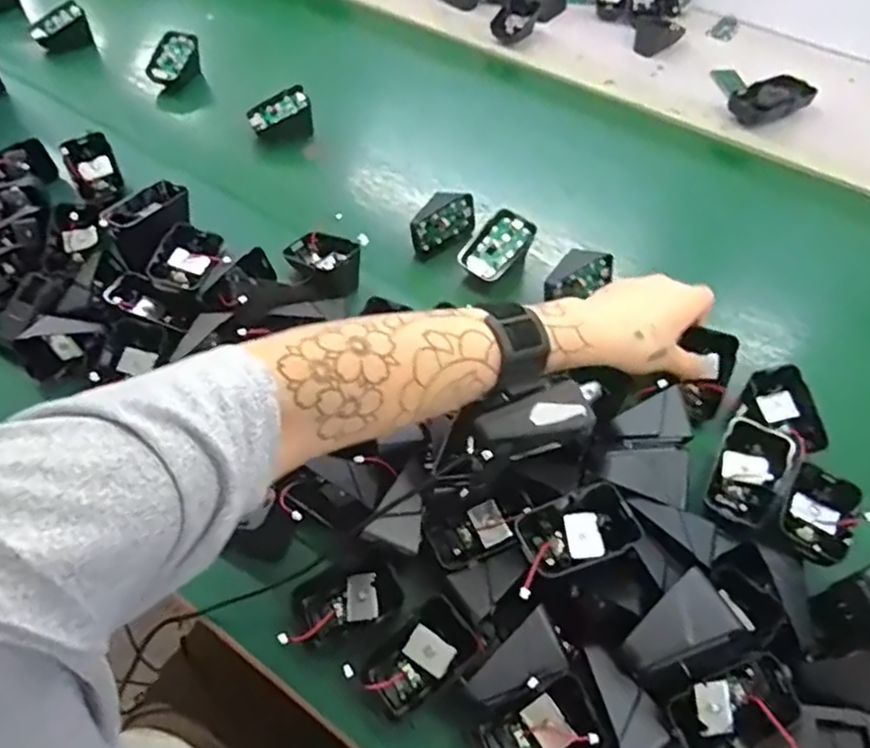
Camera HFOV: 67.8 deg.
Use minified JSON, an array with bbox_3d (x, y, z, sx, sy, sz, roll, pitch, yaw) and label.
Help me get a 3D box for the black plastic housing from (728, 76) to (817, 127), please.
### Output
[{"bbox_3d":[0.390,-0.316,0.754,0.108,0.030,0.060,-28,60,-21],"label":"black plastic housing"}]

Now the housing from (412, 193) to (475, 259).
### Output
[{"bbox_3d":[0.004,-0.143,0.607,0.069,0.039,0.028,-34,62,-24],"label":"housing"}]

